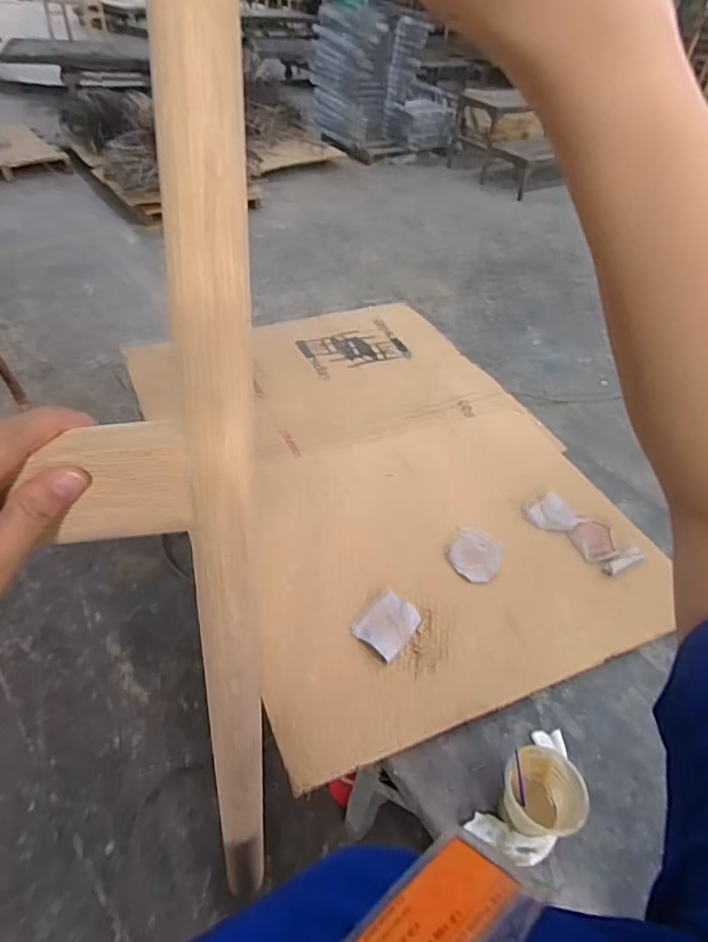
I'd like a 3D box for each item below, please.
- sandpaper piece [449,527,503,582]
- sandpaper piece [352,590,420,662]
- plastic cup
[{"bbox_3d":[0.274,0.186,1.247,0.109,0.010,0.140,25,46,19],"label":"sandpaper piece"},{"bbox_3d":[0.070,0.292,1.080,0.093,0.029,0.125,33,49,26],"label":"sandpaper piece"},{"bbox_3d":[0.272,0.493,0.836,0.111,0.115,0.116,3,44,-3],"label":"plastic cup"}]

